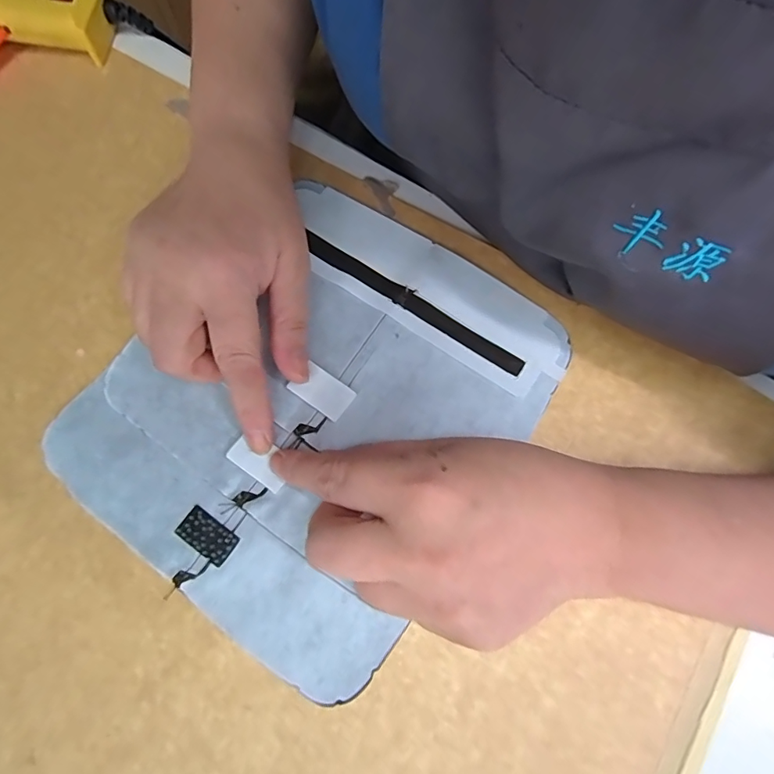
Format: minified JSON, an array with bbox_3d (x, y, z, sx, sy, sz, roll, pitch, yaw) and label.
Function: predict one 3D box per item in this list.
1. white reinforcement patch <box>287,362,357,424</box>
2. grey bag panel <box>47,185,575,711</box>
[{"bbox_3d":[-0.033,0.002,0.242,0.031,0.004,0.018,35,77,11],"label":"white reinforcement patch"},{"bbox_3d":[-0.036,0.006,0.245,0.189,0.007,0.216,35,76,10],"label":"grey bag panel"}]

